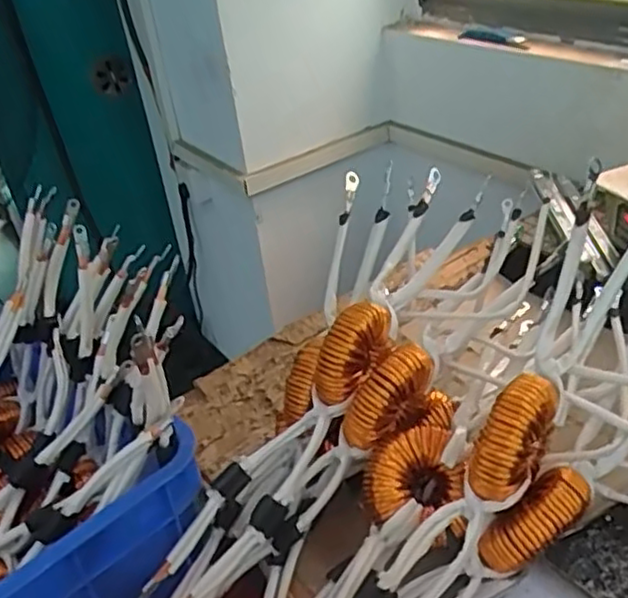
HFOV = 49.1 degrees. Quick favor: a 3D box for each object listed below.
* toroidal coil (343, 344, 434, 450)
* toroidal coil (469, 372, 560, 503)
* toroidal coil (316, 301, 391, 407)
[{"bbox_3d":[0.074,0.095,0.661,0.052,0.086,0.096,20,42,36],"label":"toroidal coil"},{"bbox_3d":[0.168,0.118,0.567,0.047,0.089,0.092,16,40,32],"label":"toroidal coil"},{"bbox_3d":[0.041,0.051,0.679,0.043,0.080,0.096,13,38,28],"label":"toroidal coil"}]

